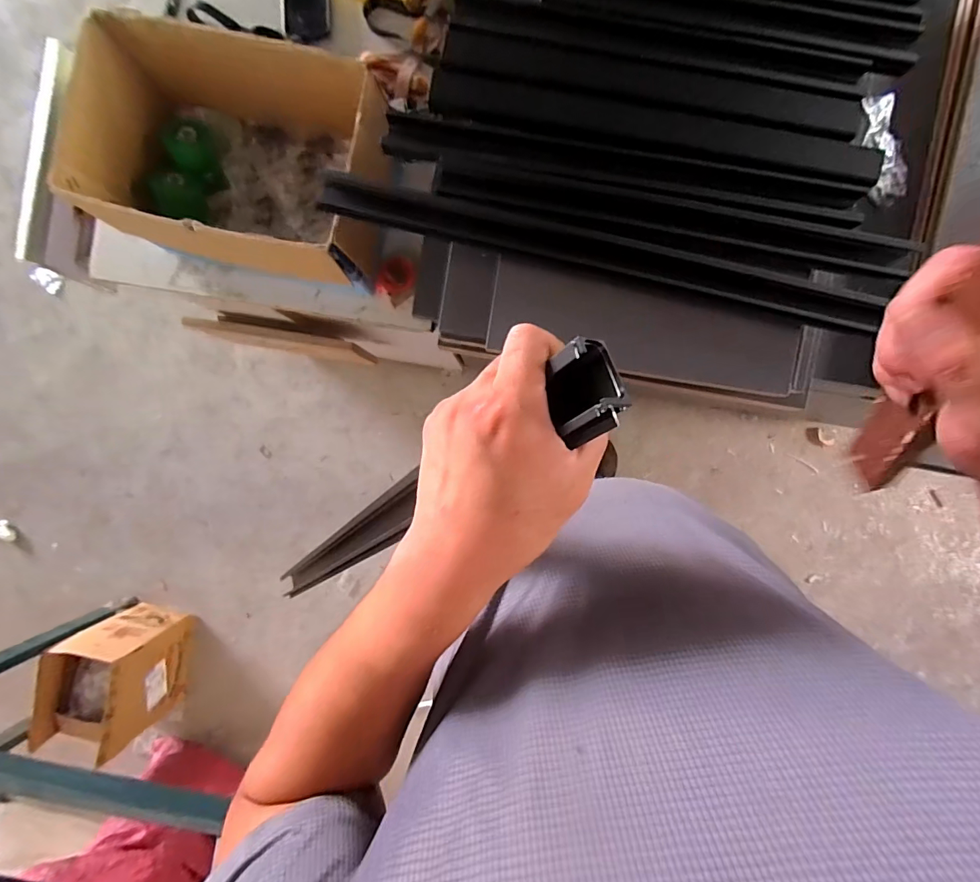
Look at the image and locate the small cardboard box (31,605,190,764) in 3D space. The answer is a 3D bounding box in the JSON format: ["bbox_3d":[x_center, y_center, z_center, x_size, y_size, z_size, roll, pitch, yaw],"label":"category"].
[{"bbox_3d":[-1.074,0.683,1.301,0.188,0.301,0.299,1,91,1],"label":"small cardboard box"}]

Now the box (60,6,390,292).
[{"bbox_3d":[-0.337,-0.381,0.635,0.386,0.183,0.241,11,91,1],"label":"box"}]

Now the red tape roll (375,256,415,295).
[{"bbox_3d":[-0.148,-0.262,0.711,0.059,0.017,0.062,0,91,1],"label":"red tape roll"}]

